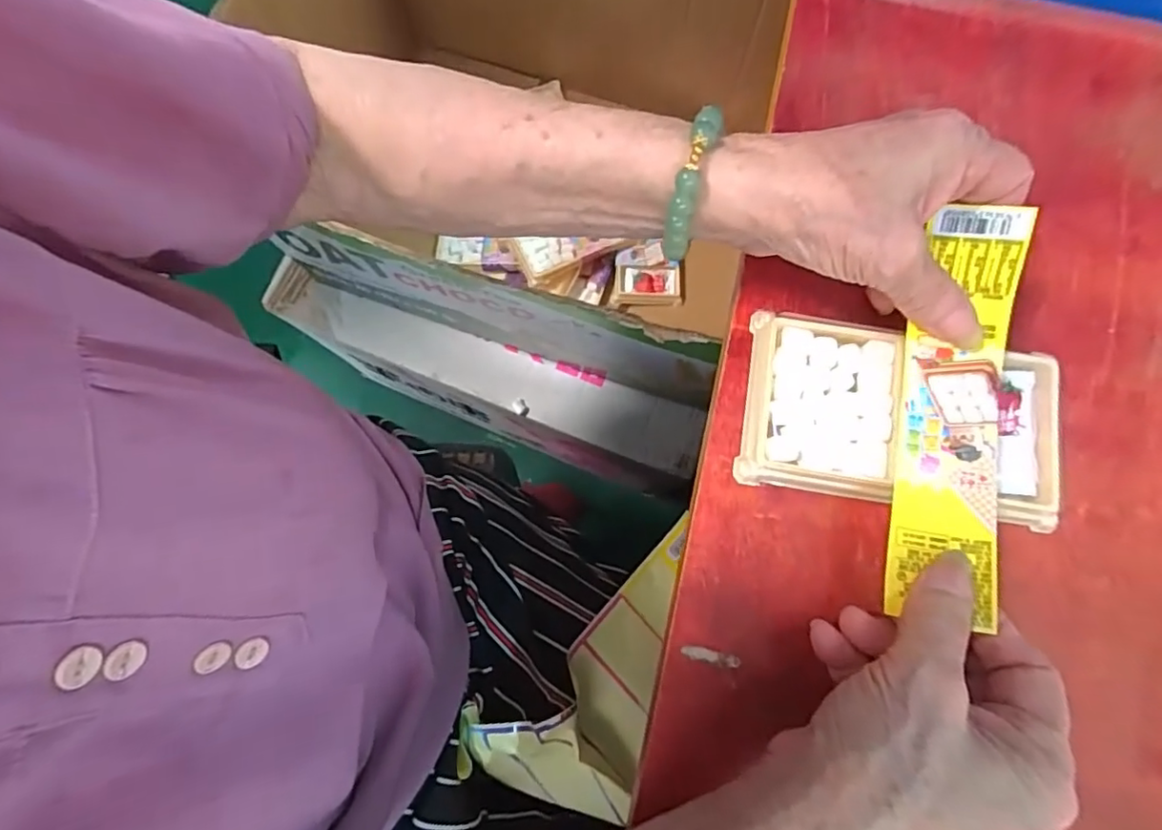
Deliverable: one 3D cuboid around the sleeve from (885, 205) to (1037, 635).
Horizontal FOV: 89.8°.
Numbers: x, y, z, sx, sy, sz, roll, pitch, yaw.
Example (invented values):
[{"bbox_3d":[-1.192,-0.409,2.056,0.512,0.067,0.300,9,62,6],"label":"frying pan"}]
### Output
[{"bbox_3d":[0.150,-0.002,0.232,0.037,0.020,0.159,12,84,4],"label":"sleeve"}]

